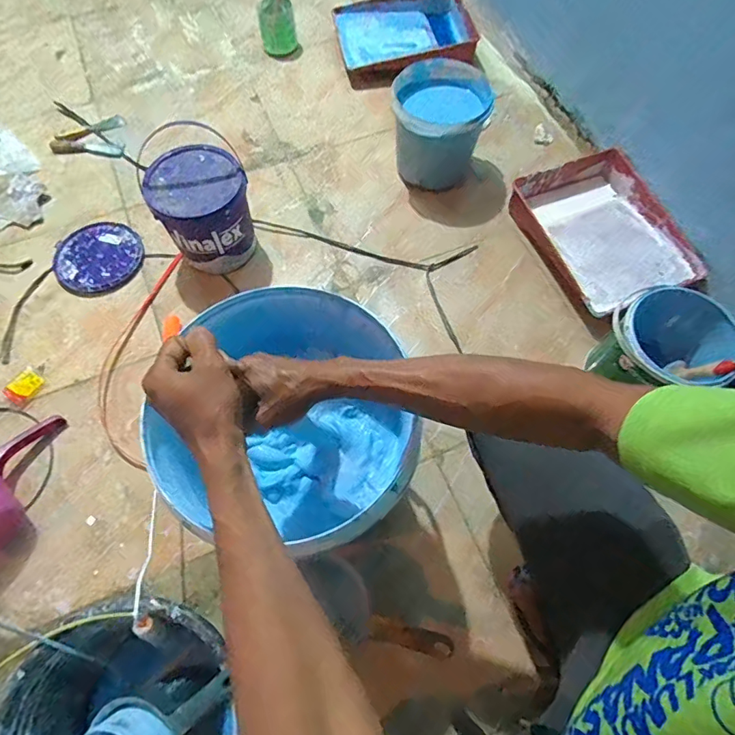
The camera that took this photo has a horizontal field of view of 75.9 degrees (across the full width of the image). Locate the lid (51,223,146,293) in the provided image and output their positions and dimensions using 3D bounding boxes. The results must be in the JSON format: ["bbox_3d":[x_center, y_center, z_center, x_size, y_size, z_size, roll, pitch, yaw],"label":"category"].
[{"bbox_3d":[-0.597,-0.247,1.047,0.174,0.016,0.182,0,66,0],"label":"lid"}]

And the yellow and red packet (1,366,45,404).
[{"bbox_3d":[-0.669,0.035,0.916,0.045,0.017,0.067,31,69,13],"label":"yellow and red packet"}]

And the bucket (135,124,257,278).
[{"bbox_3d":[-0.329,-0.325,0.965,0.182,0.218,0.188,0,66,0],"label":"bucket"}]

